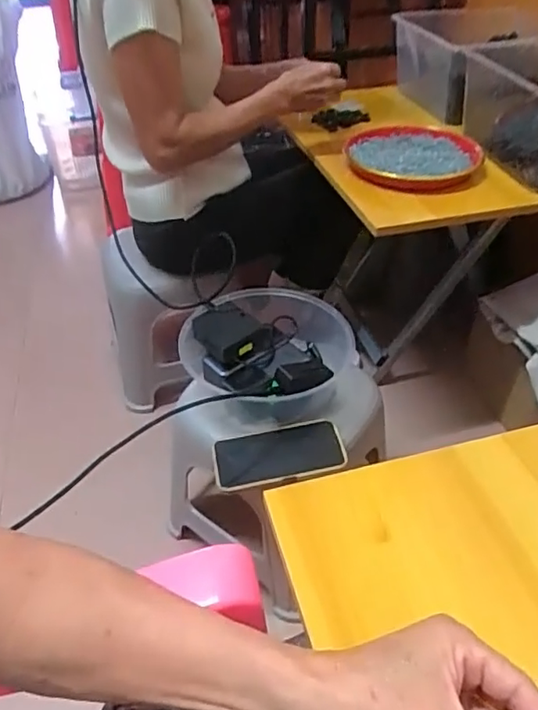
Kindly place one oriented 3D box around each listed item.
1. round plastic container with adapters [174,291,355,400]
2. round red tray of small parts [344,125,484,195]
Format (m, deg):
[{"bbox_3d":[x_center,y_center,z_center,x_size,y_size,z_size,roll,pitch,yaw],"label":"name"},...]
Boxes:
[{"bbox_3d":[-0.010,0.004,0.818,0.217,0.101,0.224,-2,41,1],"label":"round plastic container with adapters"},{"bbox_3d":[0.237,-0.338,0.944,0.212,0.032,0.210,-1,41,2],"label":"round red tray of small parts"}]

